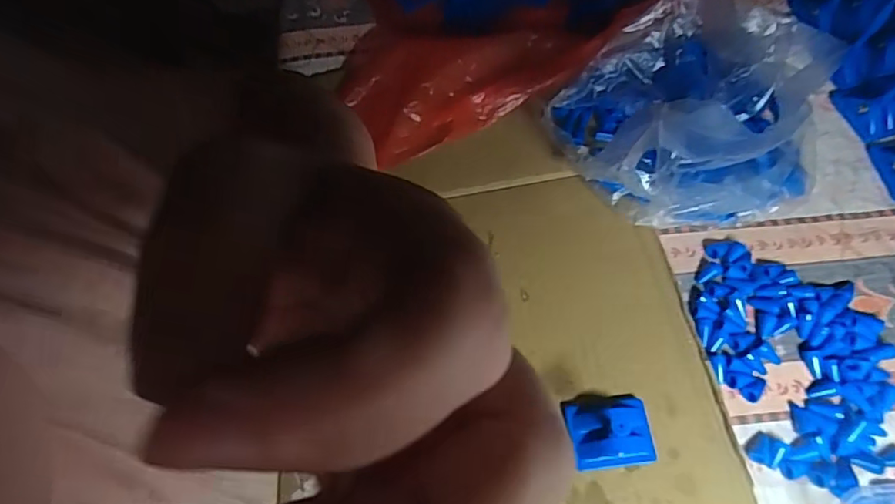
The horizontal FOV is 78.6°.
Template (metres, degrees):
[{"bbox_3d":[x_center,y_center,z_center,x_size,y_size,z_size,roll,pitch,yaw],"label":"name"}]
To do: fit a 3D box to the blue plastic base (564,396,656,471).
[{"bbox_3d":[0.091,0.097,0.300,0.043,0.018,0.038,-6,64,-2],"label":"blue plastic base"}]

